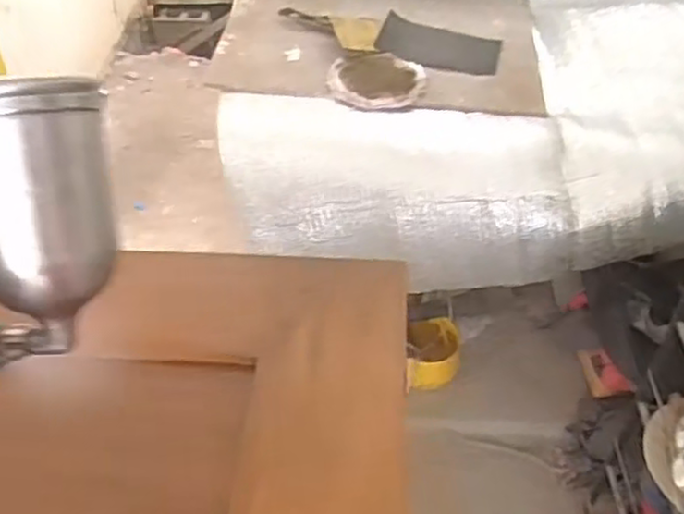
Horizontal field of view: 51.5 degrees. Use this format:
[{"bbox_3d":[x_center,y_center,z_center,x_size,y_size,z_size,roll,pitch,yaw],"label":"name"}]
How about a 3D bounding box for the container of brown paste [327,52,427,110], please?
[{"bbox_3d":[0.063,-0.319,1.270,0.165,0.021,0.164,6,43,8],"label":"container of brown paste"}]

